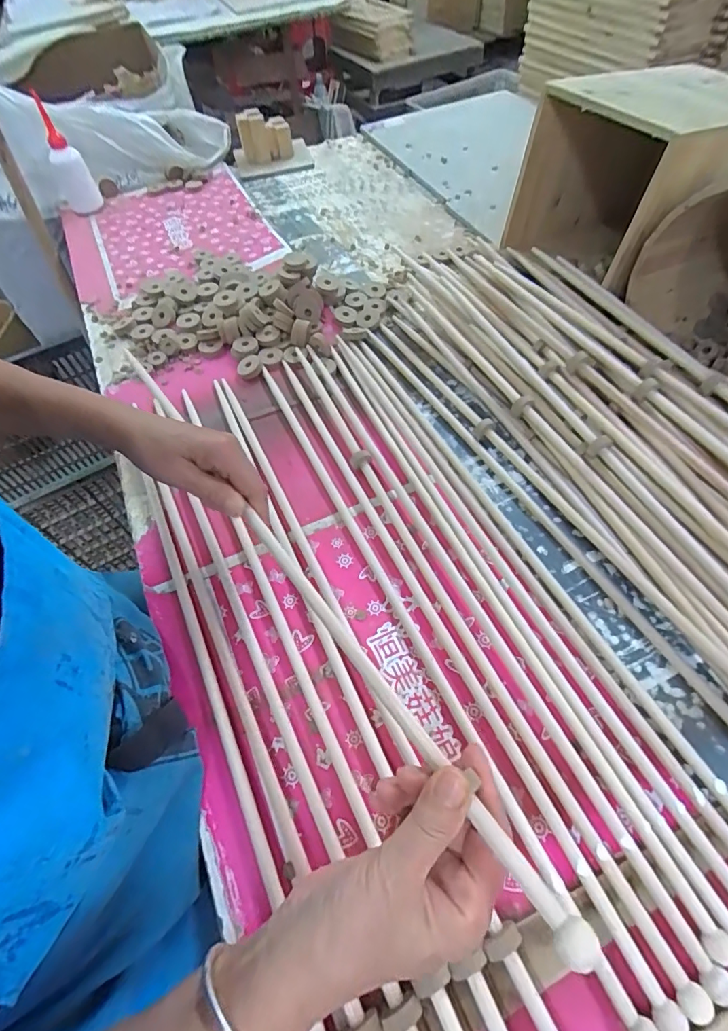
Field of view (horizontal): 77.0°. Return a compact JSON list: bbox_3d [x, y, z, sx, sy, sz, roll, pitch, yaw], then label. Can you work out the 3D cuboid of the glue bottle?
[{"bbox_3d":[-0.573,-0.678,0.875,0.068,0.160,0.066,-26,60,-12],"label":"glue bottle"}]

